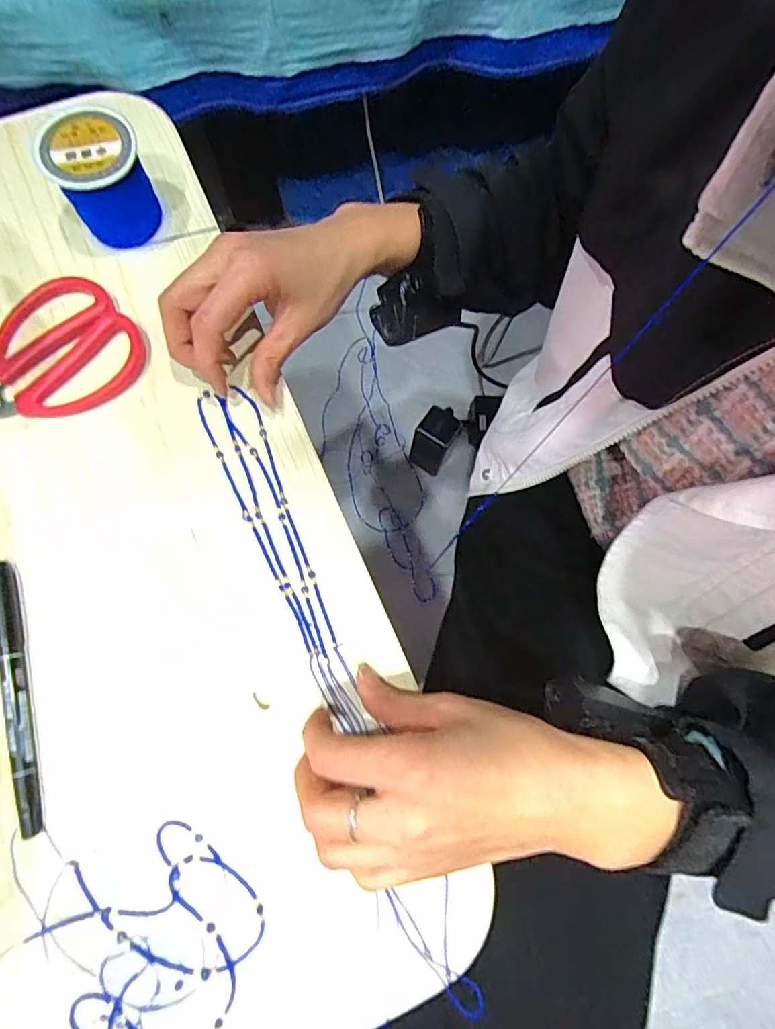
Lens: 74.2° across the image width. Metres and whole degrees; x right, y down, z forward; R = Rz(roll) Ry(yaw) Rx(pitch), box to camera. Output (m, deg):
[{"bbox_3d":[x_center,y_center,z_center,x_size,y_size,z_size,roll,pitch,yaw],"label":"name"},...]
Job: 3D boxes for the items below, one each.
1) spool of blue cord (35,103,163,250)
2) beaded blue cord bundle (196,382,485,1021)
[{"bbox_3d":[-0.170,-0.200,0.311,0.049,0.056,0.052,0,74,-1],"label":"spool of blue cord"},{"bbox_3d":[-0.033,0.082,0.283,0.031,0.006,0.348,-22,79,-8],"label":"beaded blue cord bundle"}]

